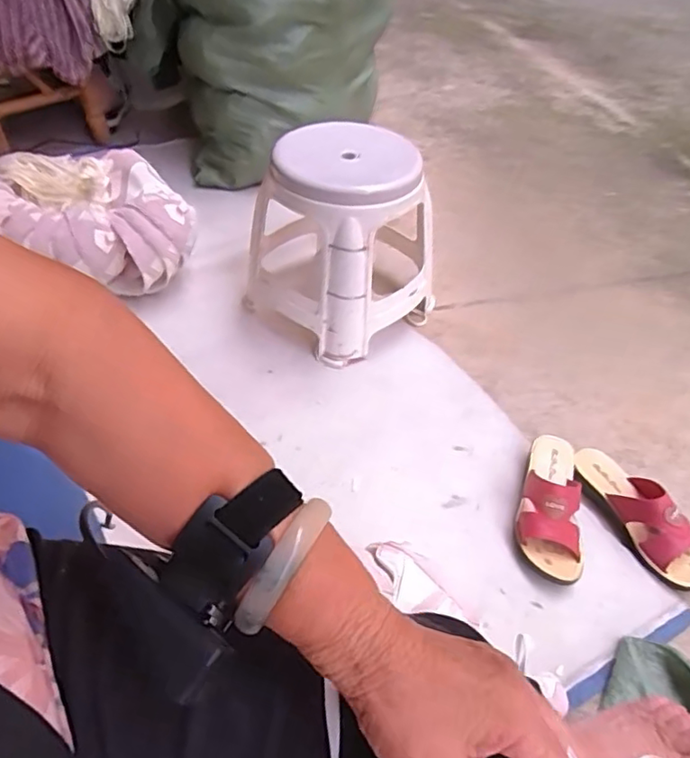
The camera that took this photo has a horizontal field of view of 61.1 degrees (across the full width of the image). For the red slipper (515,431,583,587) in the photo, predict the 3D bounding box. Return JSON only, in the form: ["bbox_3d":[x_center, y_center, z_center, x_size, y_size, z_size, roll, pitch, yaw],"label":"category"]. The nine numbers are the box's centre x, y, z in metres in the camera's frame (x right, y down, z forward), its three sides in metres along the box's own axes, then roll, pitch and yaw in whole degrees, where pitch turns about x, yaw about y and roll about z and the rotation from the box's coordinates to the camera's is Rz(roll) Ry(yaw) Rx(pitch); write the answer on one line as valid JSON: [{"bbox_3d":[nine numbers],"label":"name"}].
[{"bbox_3d":[0.298,0.168,0.825,0.090,0.079,0.221,15,48,13],"label":"red slipper"}]

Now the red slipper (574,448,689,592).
[{"bbox_3d":[0.422,0.186,0.835,0.076,0.077,0.228,-19,49,-18],"label":"red slipper"}]

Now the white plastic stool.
[{"bbox_3d":[-0.026,-0.240,1.040,0.321,0.323,0.245,26,51,22],"label":"white plastic stool"}]

